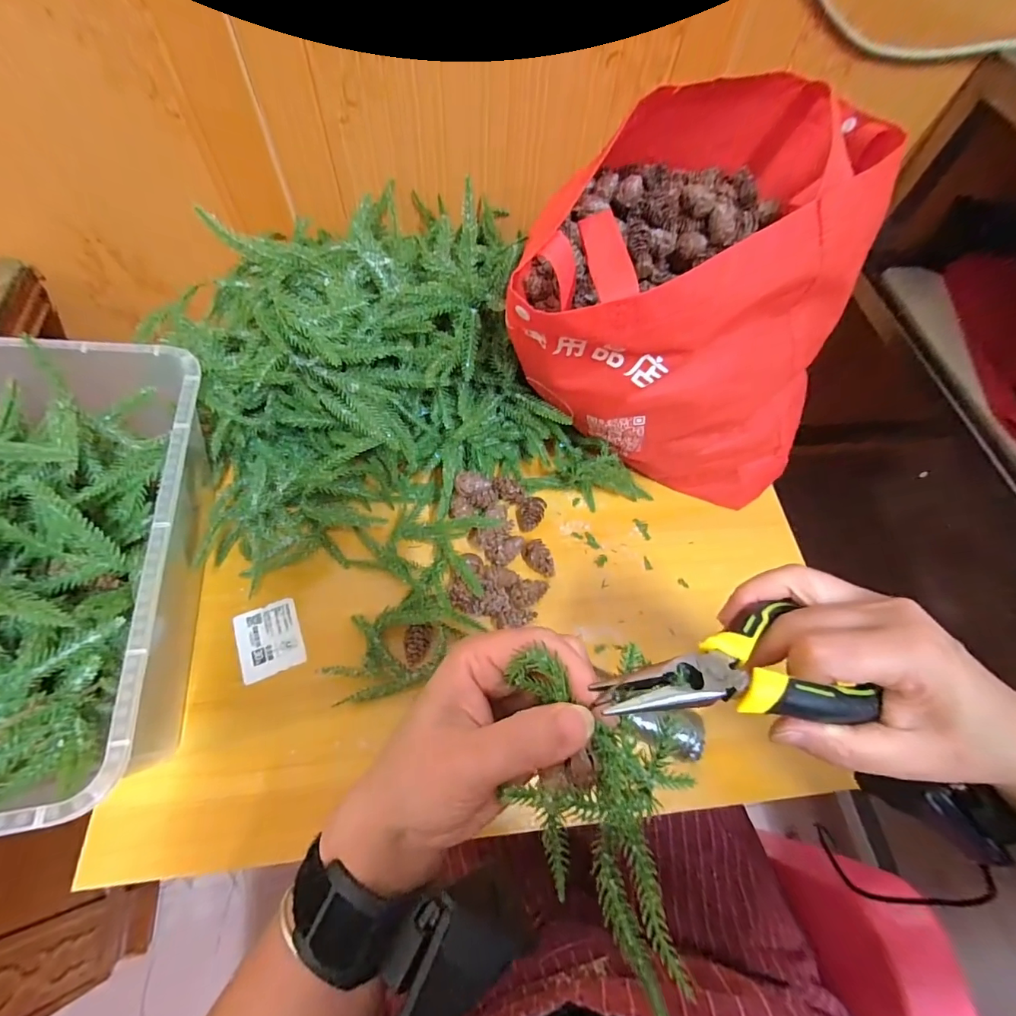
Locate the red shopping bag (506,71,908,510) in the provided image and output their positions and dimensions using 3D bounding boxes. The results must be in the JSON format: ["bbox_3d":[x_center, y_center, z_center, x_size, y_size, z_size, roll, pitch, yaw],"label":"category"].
[{"bbox_3d":[0.163,-0.205,0.443,0.277,0.232,0.337,9,62,1],"label":"red shopping bag"}]

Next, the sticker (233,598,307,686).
[{"bbox_3d":[-0.196,0.107,0.379,0.048,0.004,0.058,-21,66,-15],"label":"sticker"}]

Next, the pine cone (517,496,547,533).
[{"bbox_3d":[0.021,0.005,0.440,0.025,0.019,0.032,16,62,4],"label":"pine cone"}]

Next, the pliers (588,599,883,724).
[{"bbox_3d":[0.090,0.065,0.191,0.121,0.021,0.051,2,61,-23],"label":"pliers"}]

